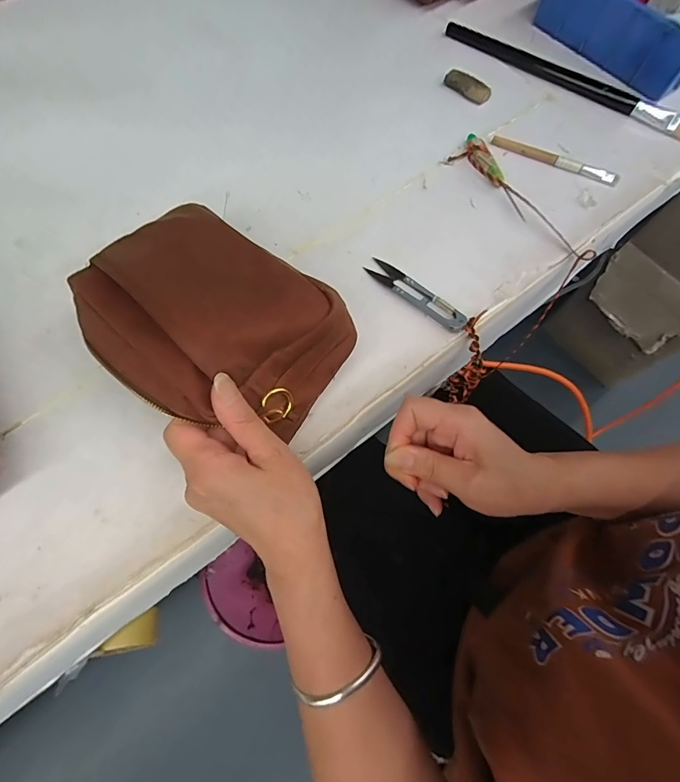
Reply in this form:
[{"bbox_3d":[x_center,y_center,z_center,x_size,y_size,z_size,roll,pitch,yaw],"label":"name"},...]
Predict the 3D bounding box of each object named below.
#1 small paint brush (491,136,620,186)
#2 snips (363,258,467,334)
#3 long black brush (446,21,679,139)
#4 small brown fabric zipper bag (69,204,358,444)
[{"bbox_3d":[0.215,-0.233,0.413,0.127,0.006,0.013,24,70,10],"label":"small paint brush"},{"bbox_3d":[0.067,-0.086,0.364,0.101,0.011,0.022,40,73,15],"label":"snips"},{"bbox_3d":[0.250,-0.345,0.450,0.298,0.008,0.024,34,72,13],"label":"long black brush"},{"bbox_3d":[-0.098,-0.053,0.289,0.188,0.067,0.130,38,73,14],"label":"small brown fabric zipper bag"}]

